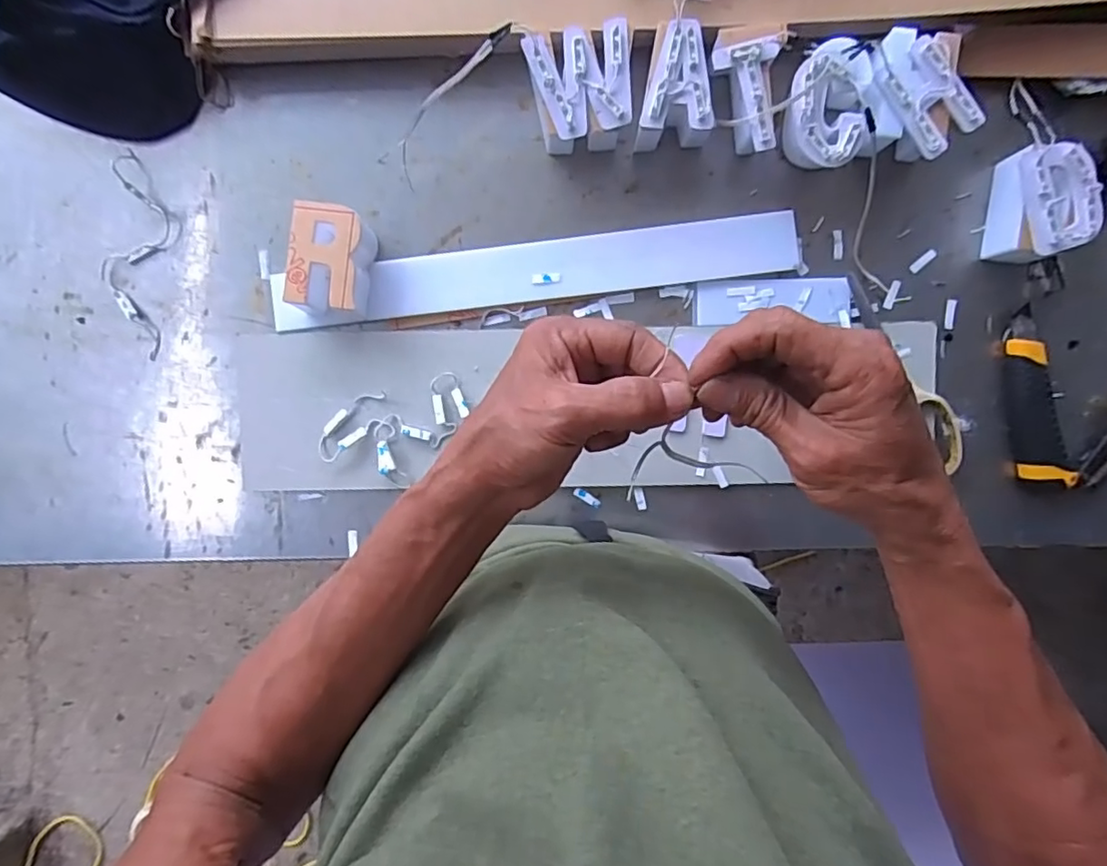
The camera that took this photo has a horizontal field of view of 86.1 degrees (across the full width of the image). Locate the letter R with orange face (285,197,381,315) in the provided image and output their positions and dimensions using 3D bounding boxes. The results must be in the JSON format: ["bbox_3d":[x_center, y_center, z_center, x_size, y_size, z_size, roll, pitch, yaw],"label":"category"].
[{"bbox_3d":[-0.184,-0.143,0.491,0.055,0.044,0.085,11,95,0],"label":"letter R with orange face"}]

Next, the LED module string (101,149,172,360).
[{"bbox_3d":[-0.362,-0.154,0.512,0.051,0.008,0.164,9,95,0],"label":"LED module string"}]

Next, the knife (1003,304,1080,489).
[{"bbox_3d":[0.416,-0.027,0.514,0.036,0.020,0.156,-15,95,2],"label":"knife"}]

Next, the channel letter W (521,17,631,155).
[{"bbox_3d":[0.025,-0.282,0.487,0.084,0.049,0.086,-10,95,1],"label":"channel letter W"}]

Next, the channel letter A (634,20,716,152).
[{"bbox_3d":[0.101,-0.281,0.488,0.058,0.046,0.084,4,95,0],"label":"channel letter A"}]

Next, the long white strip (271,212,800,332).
[{"bbox_3d":[-0.016,-0.139,0.512,0.451,0.009,0.048,-7,95,1],"label":"long white strip"}]

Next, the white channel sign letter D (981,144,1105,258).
[{"bbox_3d":[0.402,-0.186,0.489,0.057,0.048,0.085,3,95,0],"label":"white channel sign letter D"}]

